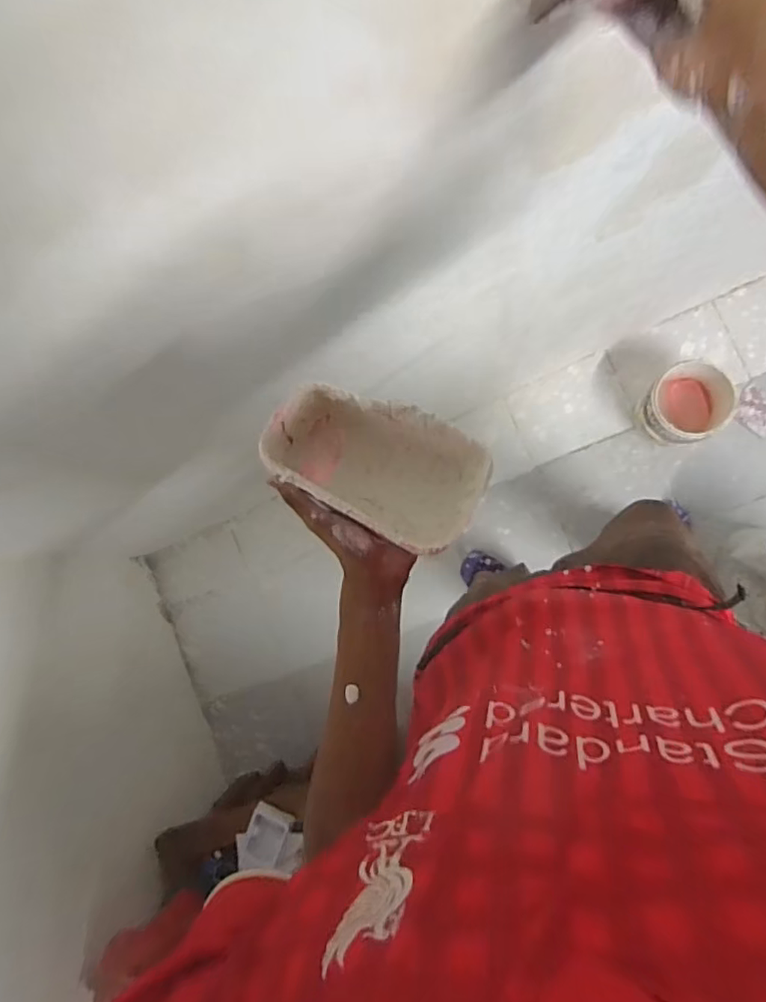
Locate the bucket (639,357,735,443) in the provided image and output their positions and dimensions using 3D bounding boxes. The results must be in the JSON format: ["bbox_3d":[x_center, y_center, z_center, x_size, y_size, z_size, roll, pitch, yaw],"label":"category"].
[{"bbox_3d":[0.742,-0.241,1.394,0.205,0.199,0.189,0,88,9],"label":"bucket"}]

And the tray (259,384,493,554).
[{"bbox_3d":[-0.004,-0.035,0.501,0.182,0.081,0.098,27,93,9],"label":"tray"}]

